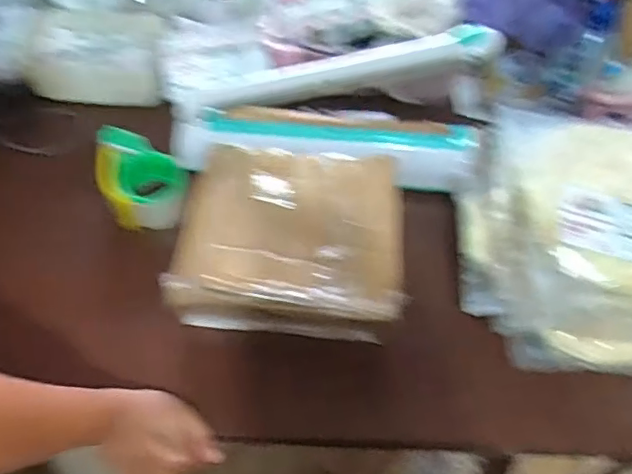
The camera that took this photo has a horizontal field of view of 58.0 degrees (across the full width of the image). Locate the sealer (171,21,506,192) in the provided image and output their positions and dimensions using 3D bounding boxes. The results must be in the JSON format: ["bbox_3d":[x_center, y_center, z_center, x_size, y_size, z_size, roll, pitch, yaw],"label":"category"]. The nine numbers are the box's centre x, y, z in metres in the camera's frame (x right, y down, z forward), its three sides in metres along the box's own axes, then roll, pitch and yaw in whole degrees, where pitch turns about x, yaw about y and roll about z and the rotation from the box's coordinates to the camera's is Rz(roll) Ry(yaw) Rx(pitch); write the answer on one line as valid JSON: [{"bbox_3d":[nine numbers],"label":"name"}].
[{"bbox_3d":[0.004,-0.170,0.696,0.391,0.183,0.128,9,56,6],"label":"sealer"}]

